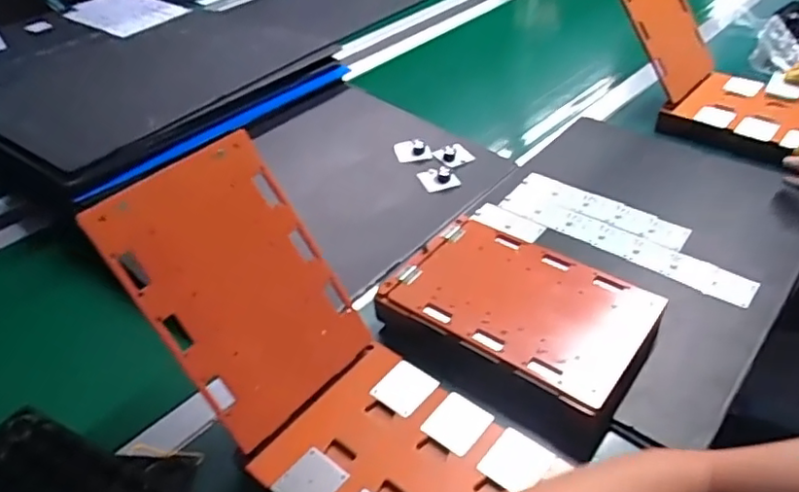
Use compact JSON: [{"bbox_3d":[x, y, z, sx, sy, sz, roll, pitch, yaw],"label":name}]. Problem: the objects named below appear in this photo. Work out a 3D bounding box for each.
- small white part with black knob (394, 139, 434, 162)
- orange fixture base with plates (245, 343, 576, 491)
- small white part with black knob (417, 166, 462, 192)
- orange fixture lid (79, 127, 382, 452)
[{"bbox_3d":[0.020,-0.140,0.916,0.054,0.020,0.031,-3,40,1],"label":"small white part with black knob"},{"bbox_3d":[0.014,0.189,0.516,0.229,0.015,0.169,27,49,31],"label":"orange fixture base with plates"},{"bbox_3d":[0.055,-0.098,0.869,0.049,0.015,0.040,-17,42,-15],"label":"small white part with black knob"},{"bbox_3d":[-0.136,0.035,0.546,0.159,0.242,0.016,-40,15,-35],"label":"orange fixture lid"}]

